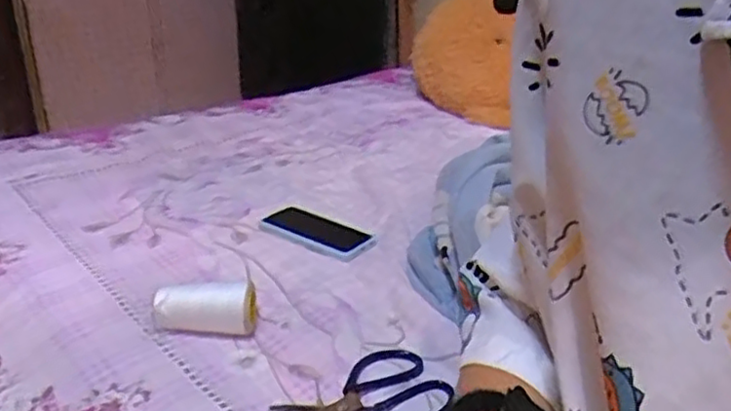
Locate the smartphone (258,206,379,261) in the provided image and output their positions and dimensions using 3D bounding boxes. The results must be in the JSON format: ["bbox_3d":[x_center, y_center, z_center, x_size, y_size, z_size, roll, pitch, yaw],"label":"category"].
[{"bbox_3d":[-0.070,0.038,1.022,0.175,0.011,0.095,19,31,30],"label":"smartphone"}]

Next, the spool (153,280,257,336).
[{"bbox_3d":[-0.184,0.120,0.787,0.110,0.055,0.046,0,26,-3],"label":"spool"}]

